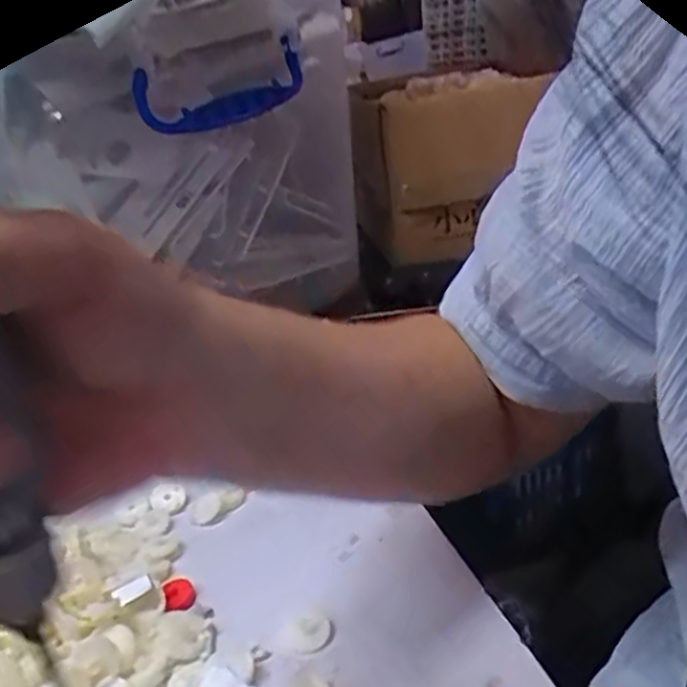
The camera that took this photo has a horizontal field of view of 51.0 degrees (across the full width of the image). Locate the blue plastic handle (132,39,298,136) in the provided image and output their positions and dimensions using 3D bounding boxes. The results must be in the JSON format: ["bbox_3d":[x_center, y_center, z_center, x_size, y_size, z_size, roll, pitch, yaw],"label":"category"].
[{"bbox_3d":[-0.101,-0.199,0.566,0.159,0.060,0.033,-26,29,-38],"label":"blue plastic handle"}]

